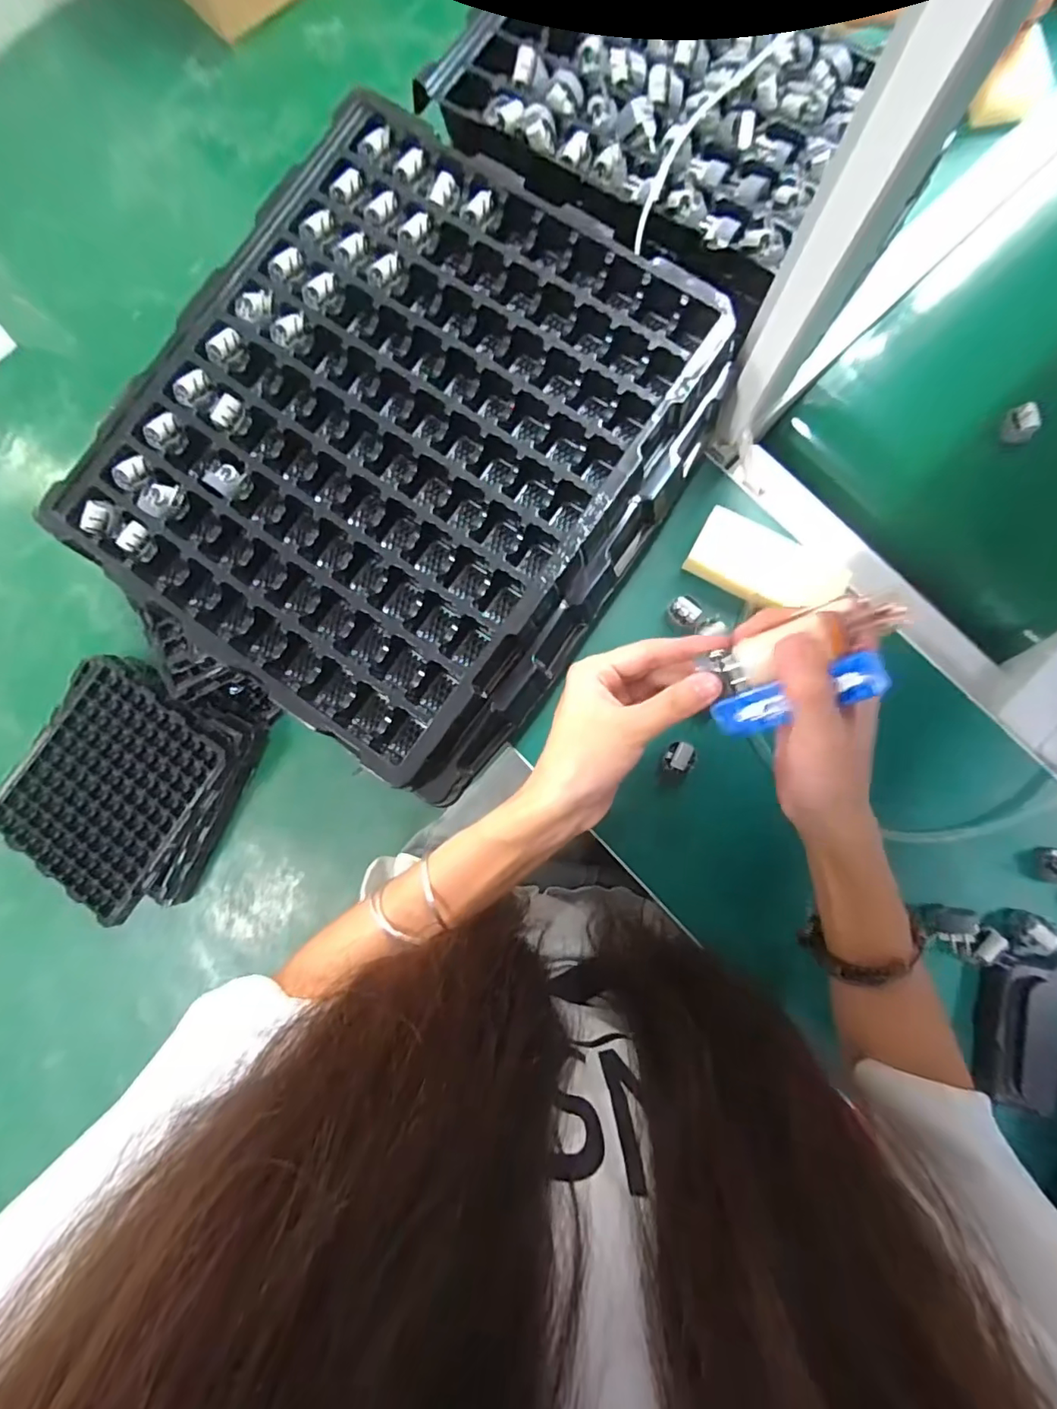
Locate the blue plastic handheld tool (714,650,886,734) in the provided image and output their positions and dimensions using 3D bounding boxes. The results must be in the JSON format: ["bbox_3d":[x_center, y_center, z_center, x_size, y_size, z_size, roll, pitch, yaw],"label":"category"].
[{"bbox_3d":[0.133,-0.002,0.273,0.080,0.011,0.021,-19,82,30],"label":"blue plastic handheld tool"}]

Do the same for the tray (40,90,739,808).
[{"bbox_3d":[-0.093,-0.194,0.413,0.366,0.053,0.403,33,86,5],"label":"tray"}]

